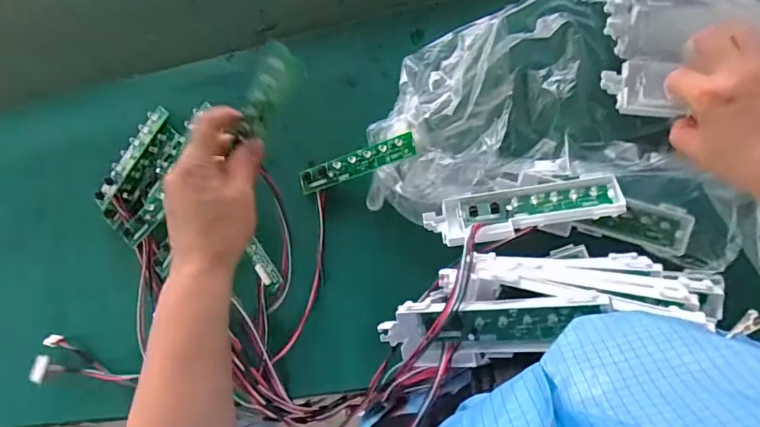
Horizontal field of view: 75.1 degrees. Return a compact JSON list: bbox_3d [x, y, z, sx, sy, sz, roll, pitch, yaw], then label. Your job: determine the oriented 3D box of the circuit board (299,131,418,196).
[{"bbox_3d":[-0.022,-0.046,0.462,0.118,0.012,0.023,-18,85,21],"label":"circuit board"}]

